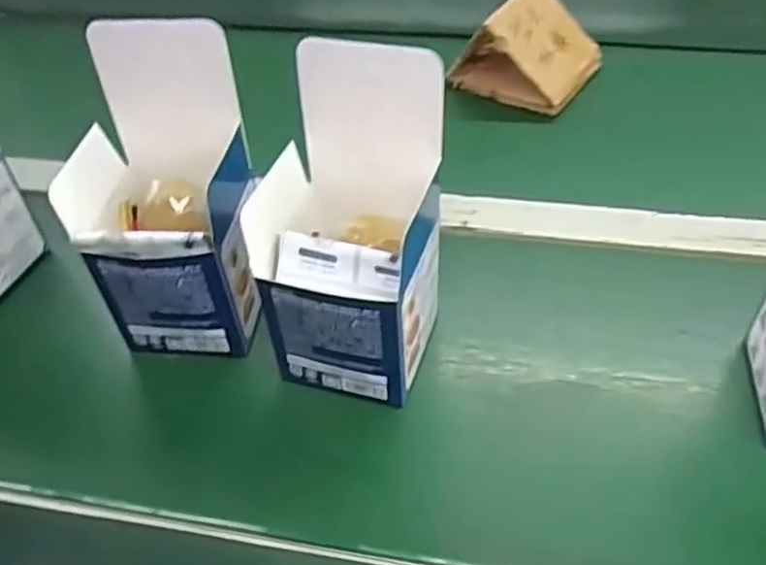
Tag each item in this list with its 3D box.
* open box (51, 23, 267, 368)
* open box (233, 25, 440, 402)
[{"bbox_3d":[-0.126,-0.048,0.420,0.108,0.178,0.093,0,43,7],"label":"open box"},{"bbox_3d":[-0.018,-0.027,0.396,0.095,0.179,0.094,9,45,16],"label":"open box"}]

